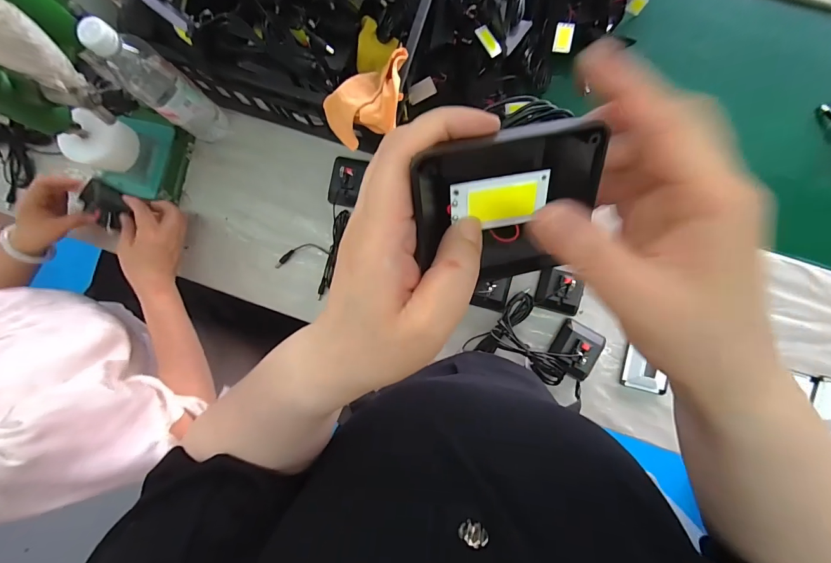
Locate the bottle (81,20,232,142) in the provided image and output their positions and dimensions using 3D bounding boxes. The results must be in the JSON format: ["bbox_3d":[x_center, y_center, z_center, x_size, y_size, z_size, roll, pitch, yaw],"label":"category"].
[{"bbox_3d":[-0.353,-0.269,0.520,0.077,0.235,0.069,41,89,5],"label":"bottle"}]

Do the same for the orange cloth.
[{"bbox_3d":[-0.055,-0.229,0.468,0.119,0.044,0.097,-23,85,1],"label":"orange cloth"}]

